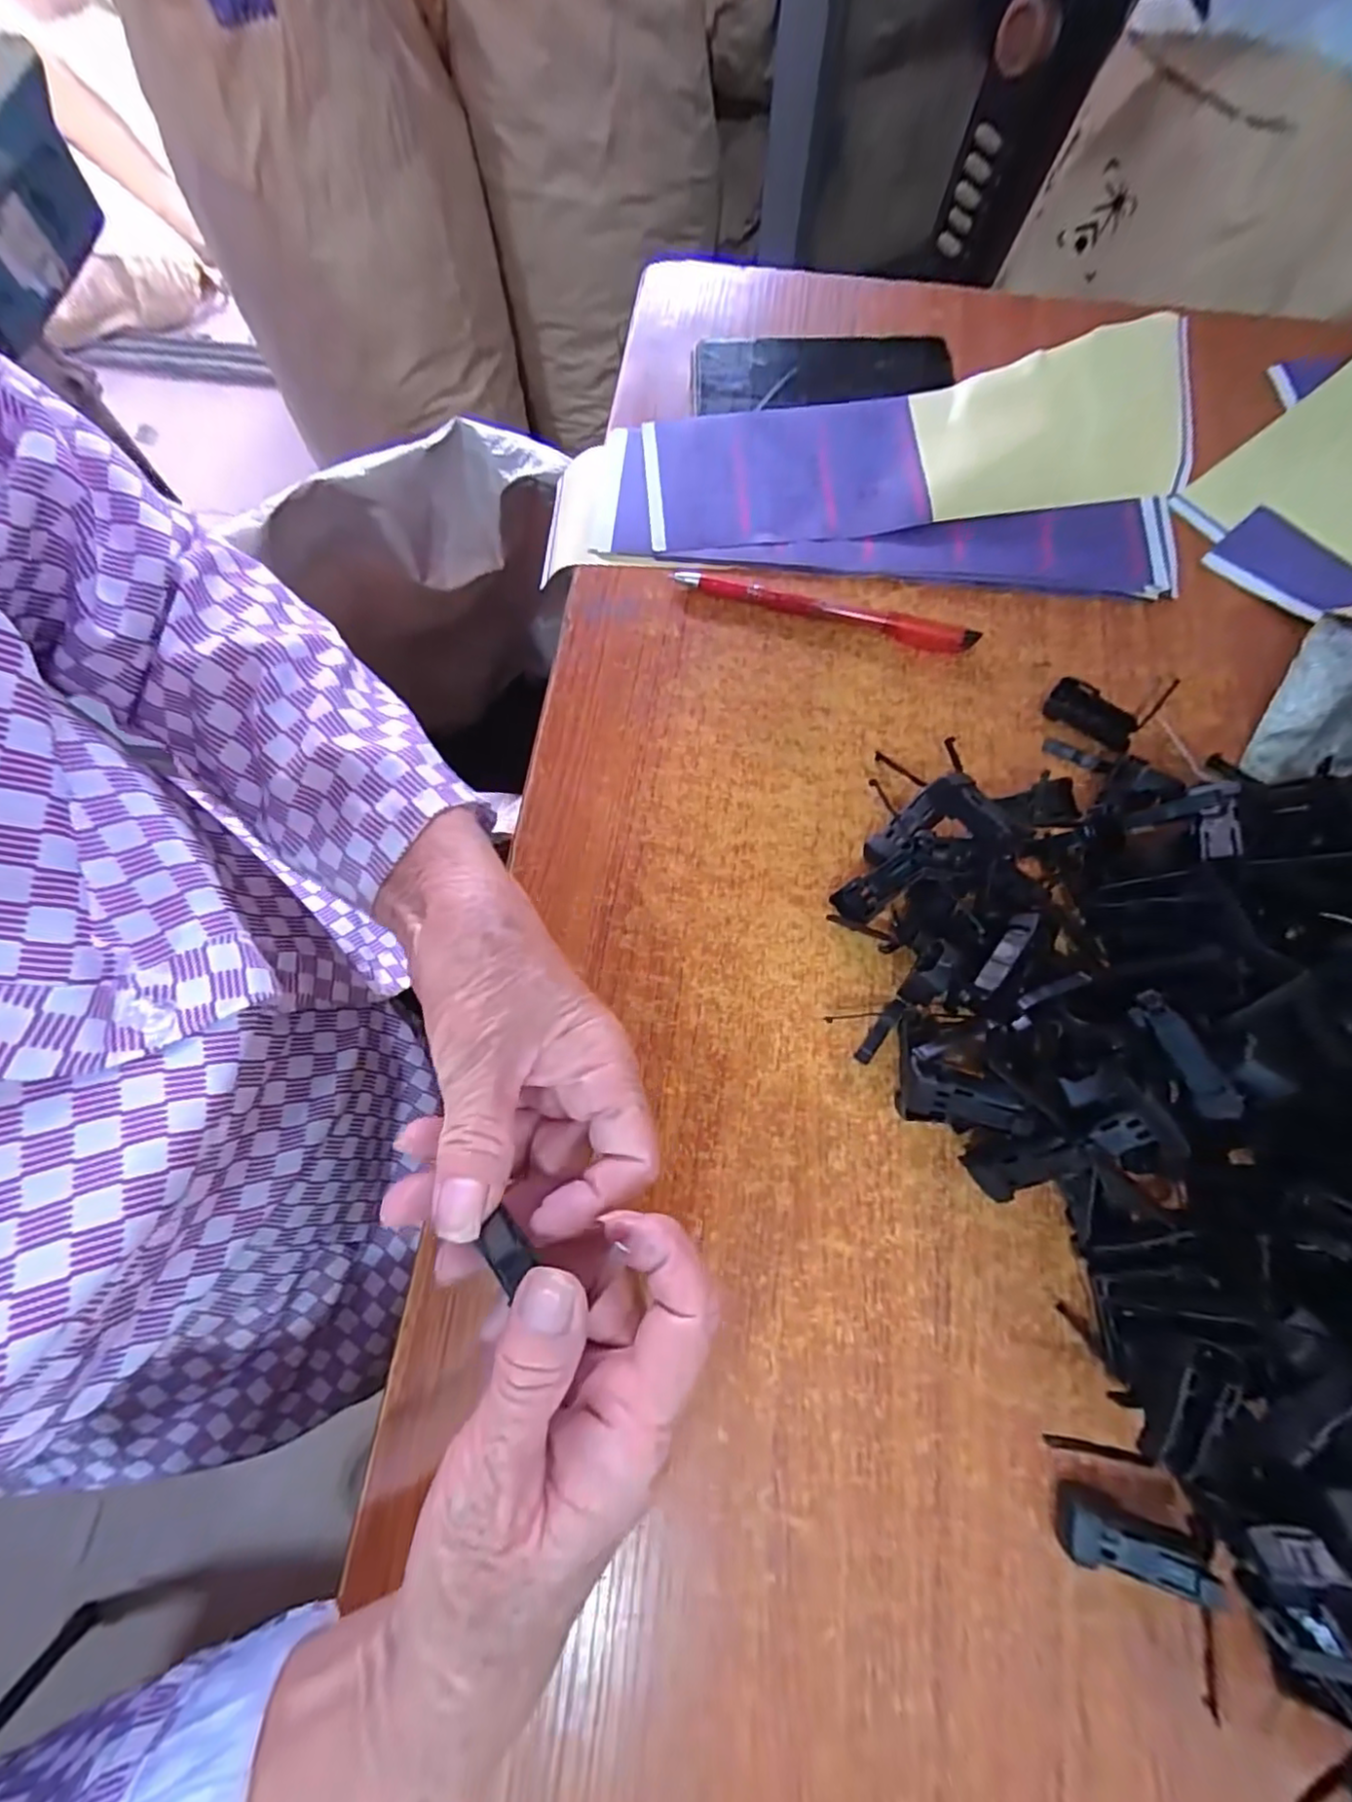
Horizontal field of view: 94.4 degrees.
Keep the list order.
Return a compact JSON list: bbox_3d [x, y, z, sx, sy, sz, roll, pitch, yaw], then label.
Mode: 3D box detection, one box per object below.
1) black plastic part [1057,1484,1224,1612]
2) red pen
[{"bbox_3d":[0.169,0.238,0.230,0.049,0.012,0.019,6,72,25],"label":"black plastic part"},{"bbox_3d":[0.085,-0.170,0.365,0.174,0.007,0.016,16,75,6],"label":"red pen"}]

